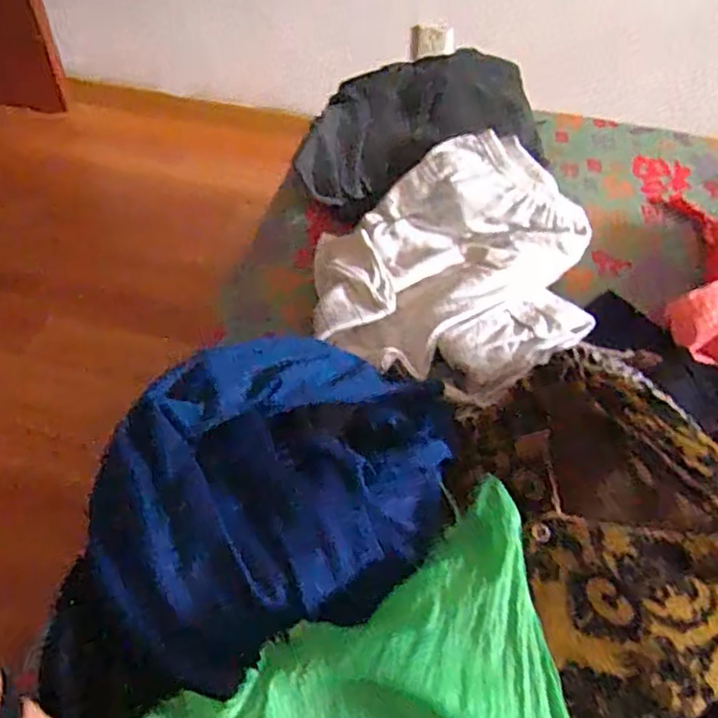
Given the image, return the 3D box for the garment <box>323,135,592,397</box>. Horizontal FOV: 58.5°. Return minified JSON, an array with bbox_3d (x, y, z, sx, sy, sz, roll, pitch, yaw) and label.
[{"bbox_3d":[0.116,-0.118,0.772,0.300,0.106,0.352,15,52,11],"label":"garment"}]

